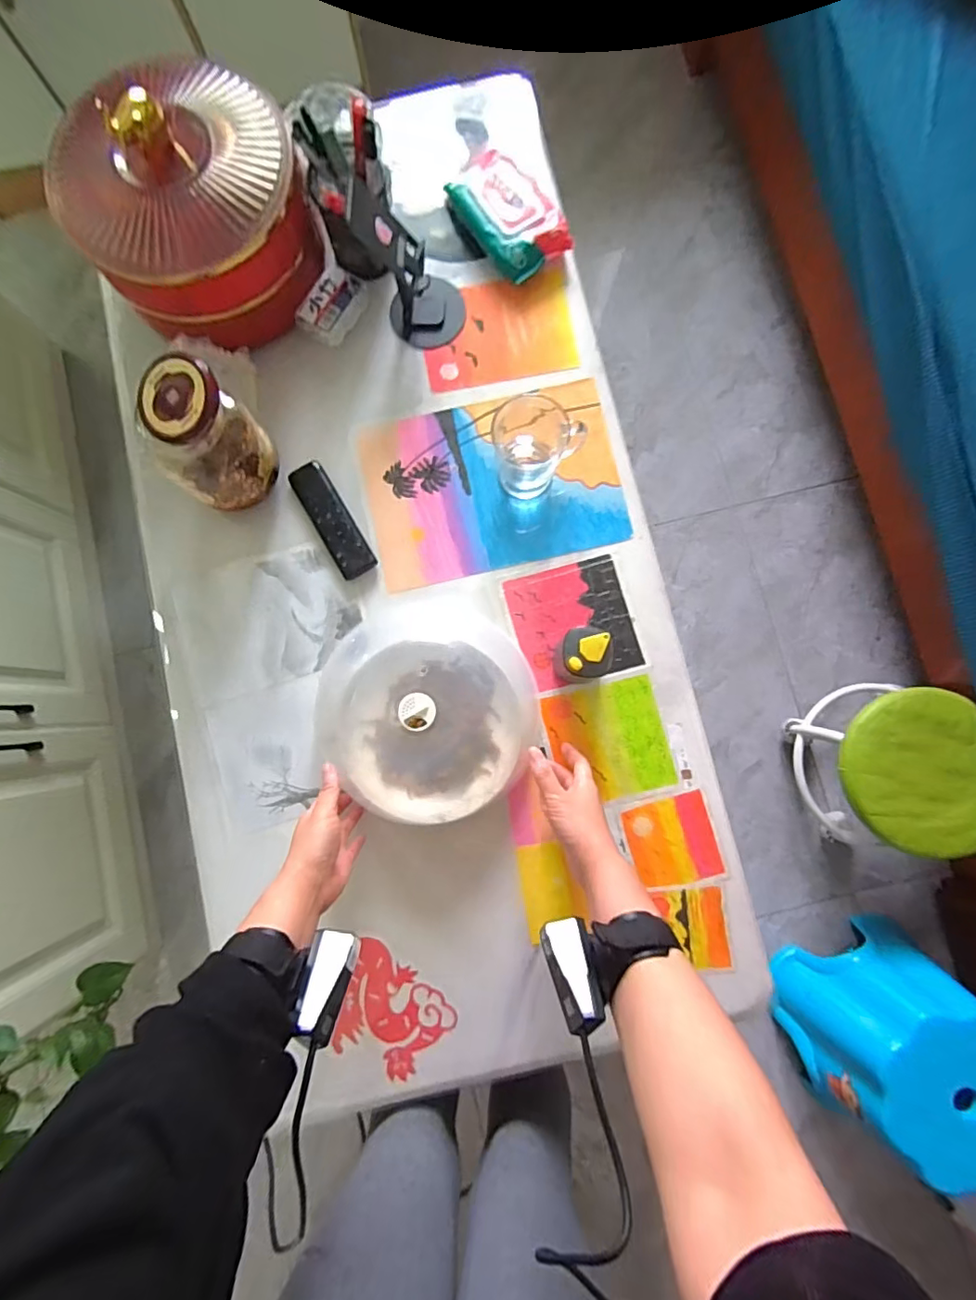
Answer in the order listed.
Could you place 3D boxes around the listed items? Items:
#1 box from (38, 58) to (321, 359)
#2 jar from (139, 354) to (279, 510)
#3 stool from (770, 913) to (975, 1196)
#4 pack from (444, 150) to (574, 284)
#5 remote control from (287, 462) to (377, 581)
[{"bbox_3d":[-0.314,-0.476,0.584,0.235,0.197,0.203,-34,84,-3],"label":"box"},{"bbox_3d":[-0.289,-0.214,0.568,0.079,0.165,0.101,24,85,3],"label":"jar"},{"bbox_3d":[0.667,0.660,0.879,0.259,0.263,0.282,0,84,1],"label":"stool"},{"bbox_3d":[0.022,-0.536,0.659,0.095,0.041,0.163,-36,84,-3],"label":"pack"},{"bbox_3d":[-0.186,-0.156,0.633,0.045,0.023,0.149,-30,84,-2],"label":"remote control"}]

